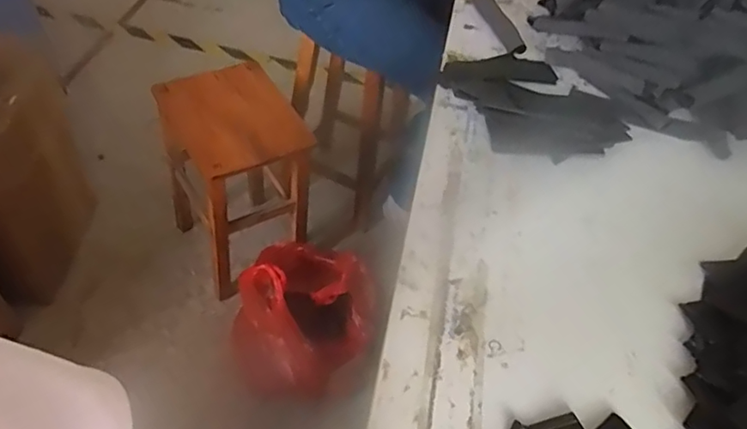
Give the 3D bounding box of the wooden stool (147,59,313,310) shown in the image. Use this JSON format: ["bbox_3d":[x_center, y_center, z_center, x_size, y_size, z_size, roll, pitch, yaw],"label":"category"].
[{"bbox_3d":[-0.322,-0.070,1.404,0.282,0.441,0.306,-24,57,-27],"label":"wooden stool"}]

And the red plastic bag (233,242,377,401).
[{"bbox_3d":[-0.160,0.224,1.200,0.277,0.280,0.305,-7,51,-15],"label":"red plastic bag"}]

